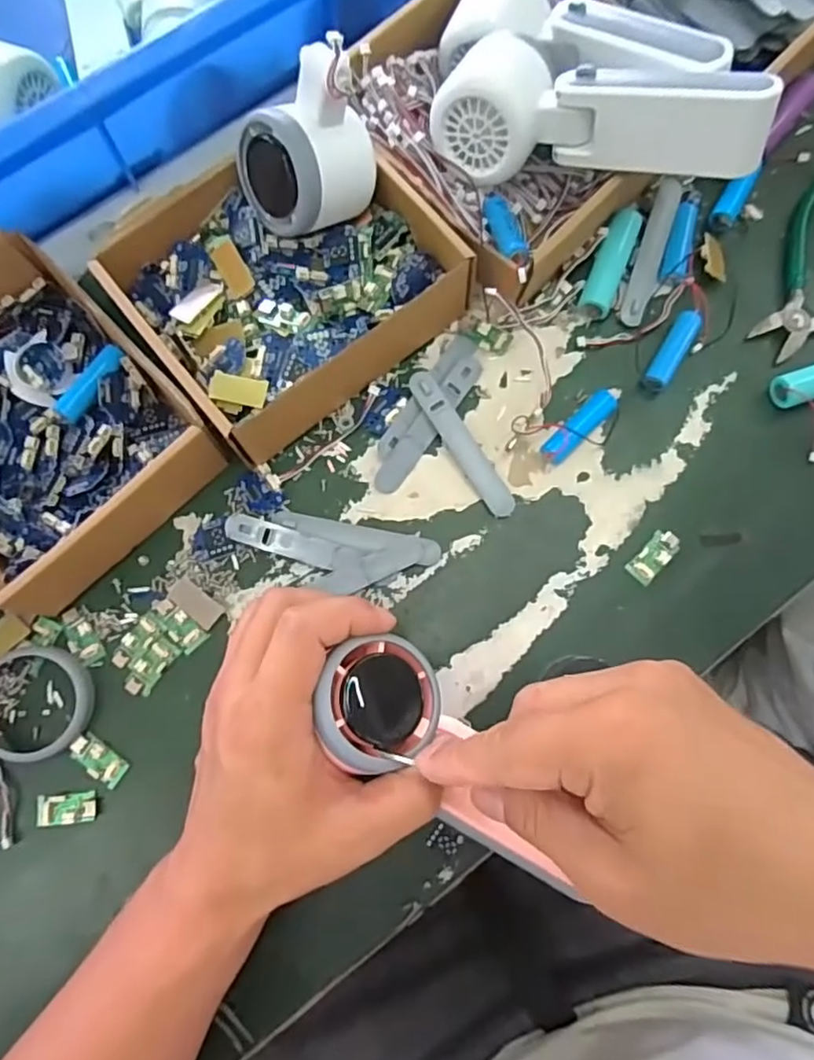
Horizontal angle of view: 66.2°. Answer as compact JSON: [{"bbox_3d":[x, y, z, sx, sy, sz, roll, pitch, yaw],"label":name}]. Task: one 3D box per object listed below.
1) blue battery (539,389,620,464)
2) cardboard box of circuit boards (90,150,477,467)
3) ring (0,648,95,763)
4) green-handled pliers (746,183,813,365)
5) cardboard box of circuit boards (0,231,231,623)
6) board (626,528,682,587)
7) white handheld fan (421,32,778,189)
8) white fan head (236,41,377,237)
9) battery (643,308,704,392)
[{"bbox_3d":[0.099,-0.059,0.355,0.016,0.013,0.051,43,81,9],"label":"blue battery"},{"bbox_3d":[-0.070,-0.141,0.351,0.165,0.046,0.146,-39,80,-7],"label":"cardboard box of circuit boards"},{"bbox_3d":[-0.199,0.093,0.332,0.061,0.010,0.058,0,78,1],"label":"ring"},{"bbox_3d":[0.253,-0.140,0.367,0.106,0.011,0.112,-41,80,-8],"label":"green-handled pliers"},{"bbox_3d":[-0.204,-0.058,0.337,0.136,0.048,0.172,-44,81,-8],"label":"cardboard box of circuit boards"},{"bbox_3d":[0.136,0.015,0.342,0.015,0.004,0.032,43,81,9],"label":"board"},{"bbox_3d":[0.097,-0.215,0.324,0.165,0.043,0.047,13,82,15],"label":"white handheld fan"},{"bbox_3d":[-0.055,-0.203,0.327,0.061,0.082,0.053,31,51,25],"label":"white fan head"},{"bbox_3d":[0.155,-0.105,0.364,0.013,0.011,0.052,30,80,7],"label":"battery"}]

